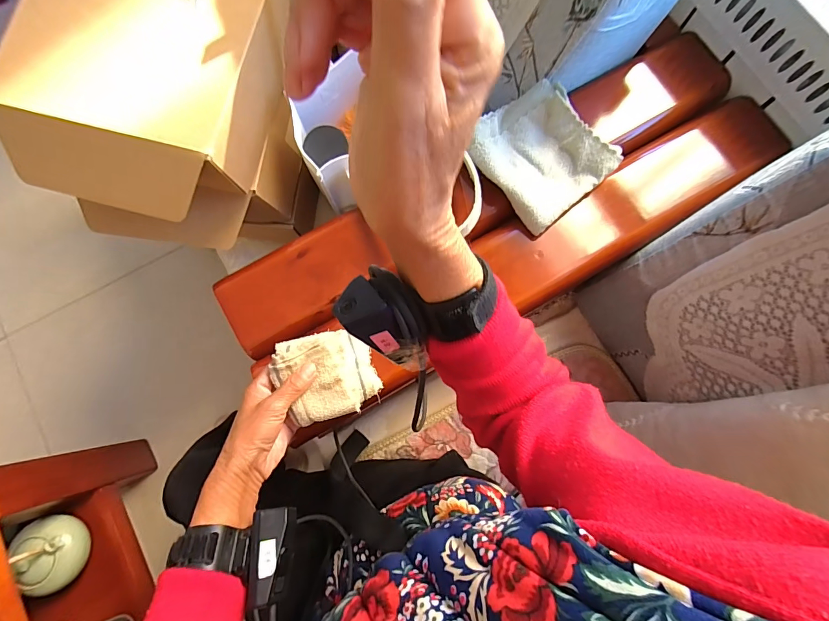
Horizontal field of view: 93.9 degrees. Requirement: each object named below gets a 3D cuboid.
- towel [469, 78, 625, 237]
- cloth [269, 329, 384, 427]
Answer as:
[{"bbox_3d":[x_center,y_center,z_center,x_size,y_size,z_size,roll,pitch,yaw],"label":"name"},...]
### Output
[{"bbox_3d":[0.152,-0.193,0.471,0.138,0.029,0.148,-40,82,-7],"label":"towel"},{"bbox_3d":[-0.091,0.067,0.411,0.101,0.016,0.090,-16,83,-22],"label":"cloth"}]

